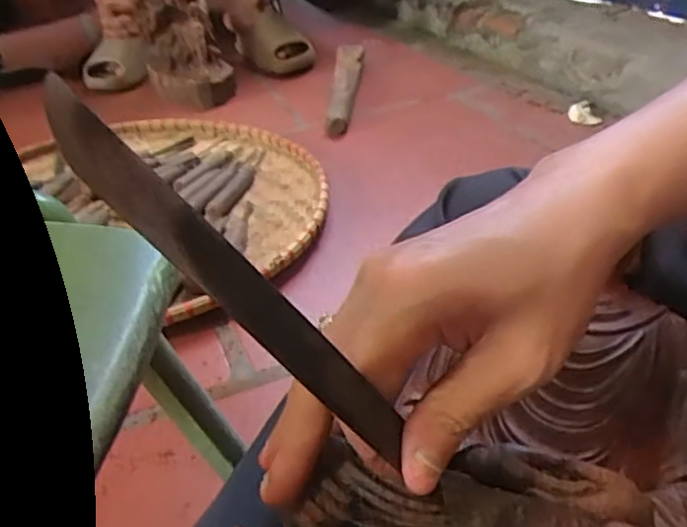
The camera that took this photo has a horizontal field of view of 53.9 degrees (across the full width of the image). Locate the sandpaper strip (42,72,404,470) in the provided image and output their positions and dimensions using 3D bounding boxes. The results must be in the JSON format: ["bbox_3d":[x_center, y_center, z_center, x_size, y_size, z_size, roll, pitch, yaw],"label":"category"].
[{"bbox_3d":[-0.021,0.012,0.173,0.004,0.142,0.016,-5,49,40],"label":"sandpaper strip"}]

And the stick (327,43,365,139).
[{"bbox_3d":[0.004,-0.295,1.107,0.046,0.035,0.329,-1,35,6],"label":"stick"}]

